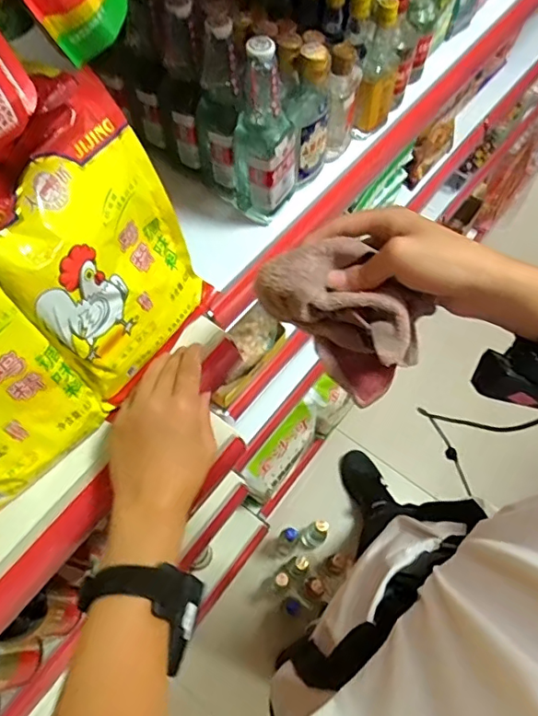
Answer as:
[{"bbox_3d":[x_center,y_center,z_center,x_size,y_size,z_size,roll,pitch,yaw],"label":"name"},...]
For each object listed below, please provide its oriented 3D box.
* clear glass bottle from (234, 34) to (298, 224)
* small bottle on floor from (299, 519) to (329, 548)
[{"bbox_3d":[-0.002,-0.229,0.532,0.051,0.185,0.056,29,66,13],"label":"clear glass bottle"},{"bbox_3d":[0.121,0.484,1.425,0.068,0.186,0.064,23,65,11],"label":"small bottle on floor"}]

